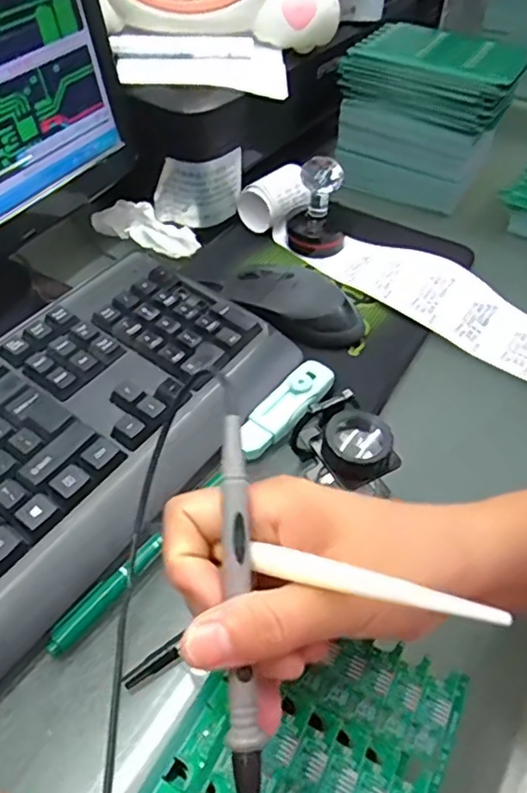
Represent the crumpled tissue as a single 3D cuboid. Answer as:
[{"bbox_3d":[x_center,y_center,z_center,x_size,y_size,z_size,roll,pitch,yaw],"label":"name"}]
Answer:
[{"bbox_3d":[-0.102,-0.150,0.533,0.096,0.030,0.025,19,50,14],"label":"crumpled tissue"}]

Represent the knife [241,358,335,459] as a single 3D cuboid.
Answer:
[{"bbox_3d":[0.016,0.005,0.406,0.026,0.010,0.084,32,54,24],"label":"knife"}]

